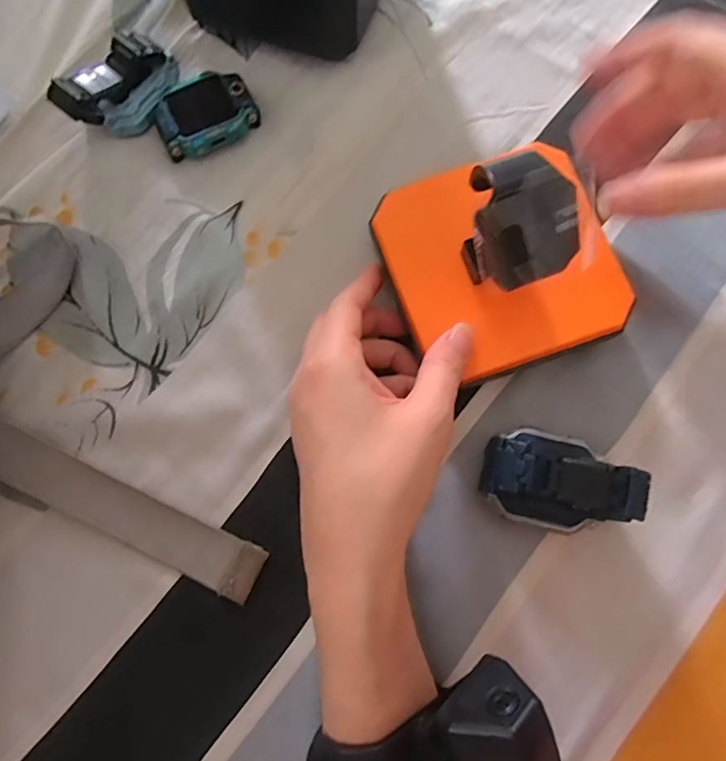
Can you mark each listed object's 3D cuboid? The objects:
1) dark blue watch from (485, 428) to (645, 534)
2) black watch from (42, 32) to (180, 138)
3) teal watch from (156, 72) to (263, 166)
[{"bbox_3d":[0.087,0.044,0.239,0.063,0.028,0.041,13,77,4],"label":"dark blue watch"},{"bbox_3d":[-0.130,-0.157,0.288,0.033,0.028,0.063,40,80,9],"label":"black watch"},{"bbox_3d":[-0.085,-0.145,0.294,0.054,0.014,0.038,-31,78,-6],"label":"teal watch"}]

